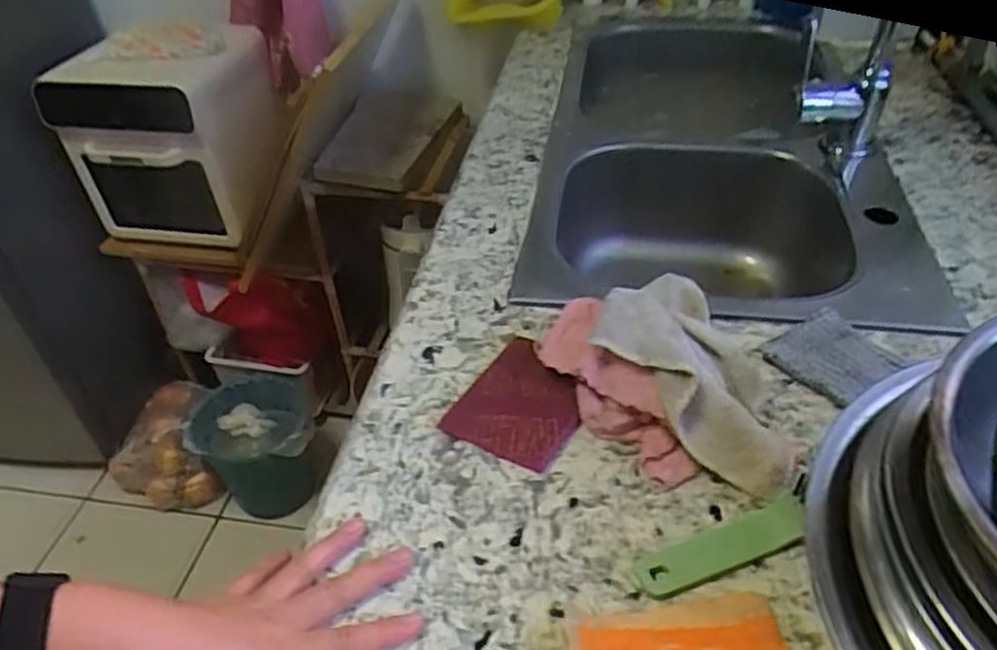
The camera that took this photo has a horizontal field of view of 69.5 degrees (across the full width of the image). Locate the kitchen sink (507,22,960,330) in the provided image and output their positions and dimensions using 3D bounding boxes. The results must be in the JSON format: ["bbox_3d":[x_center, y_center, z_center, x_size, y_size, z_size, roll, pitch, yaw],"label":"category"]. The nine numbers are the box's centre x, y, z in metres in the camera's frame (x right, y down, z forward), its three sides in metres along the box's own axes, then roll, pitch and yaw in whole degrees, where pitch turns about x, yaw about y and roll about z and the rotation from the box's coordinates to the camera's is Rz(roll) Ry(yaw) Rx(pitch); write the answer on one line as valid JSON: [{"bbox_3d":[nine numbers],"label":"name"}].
[{"bbox_3d":[0.252,-0.180,0.882,0.376,0.165,0.678,4,42,9],"label":"kitchen sink"}]

